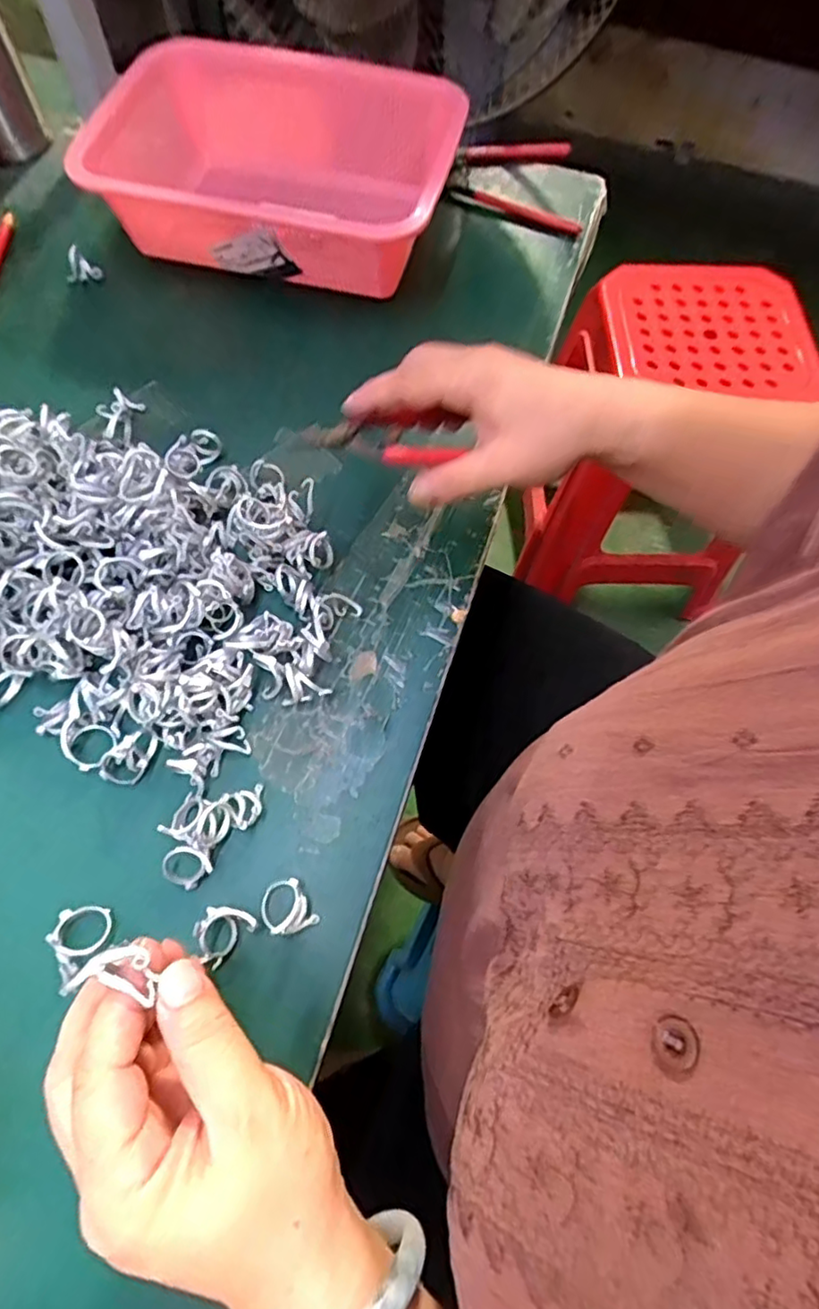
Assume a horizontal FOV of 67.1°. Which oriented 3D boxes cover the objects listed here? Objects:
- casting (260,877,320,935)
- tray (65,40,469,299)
[{"bbox_3d":[-0.062,0.129,0.312,0.023,0.021,0.027,-31,70,-14],"label":"casting"},{"bbox_3d":[-0.094,-0.370,0.482,0.249,0.091,0.177,14,66,5],"label":"tray"}]

